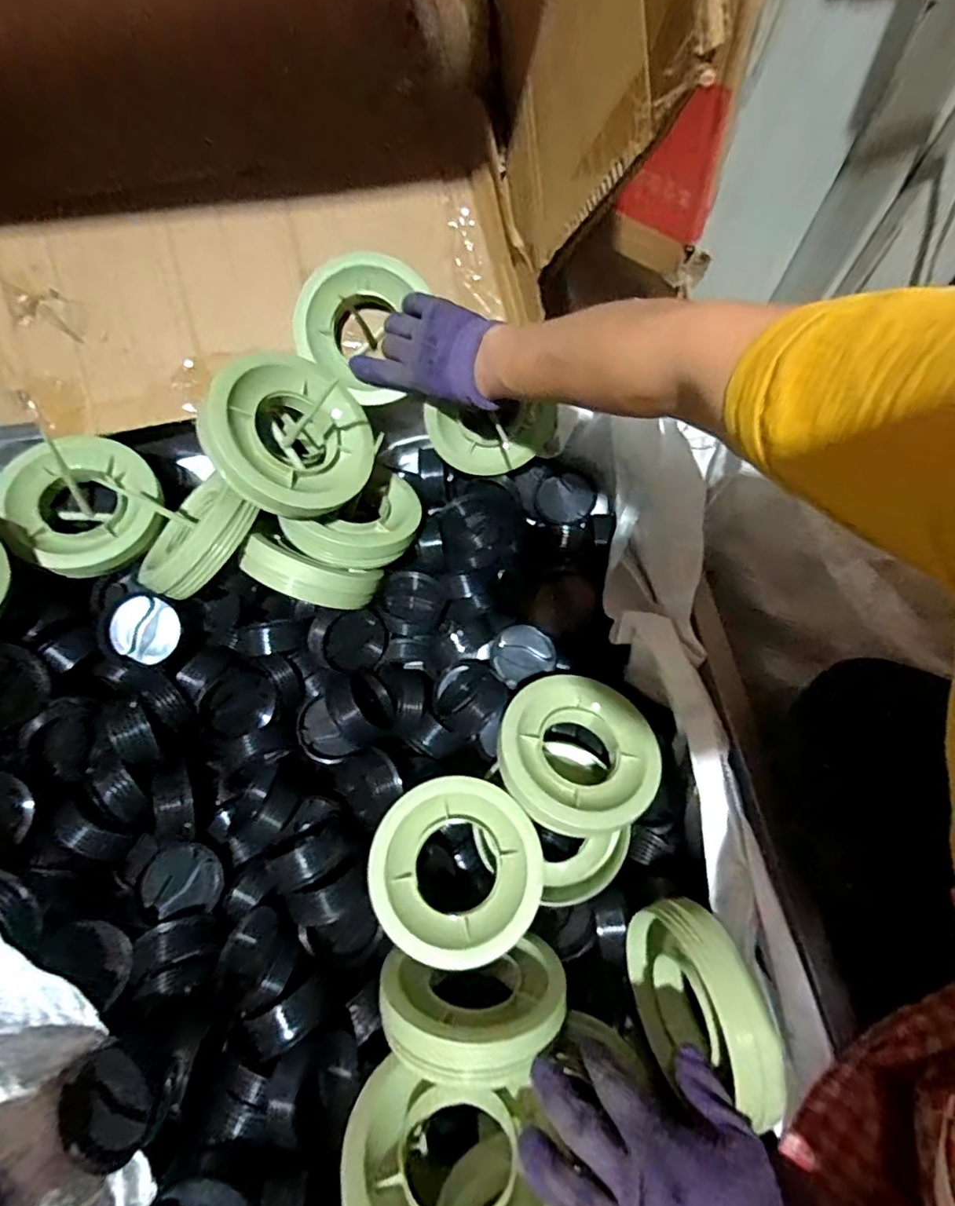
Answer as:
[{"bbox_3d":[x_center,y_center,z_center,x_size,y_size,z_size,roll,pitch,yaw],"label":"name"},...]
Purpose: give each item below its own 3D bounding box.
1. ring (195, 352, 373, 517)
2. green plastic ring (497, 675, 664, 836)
[{"bbox_3d":[-0.156,-0.137,0.471,0.131,0.037,0.132,29,65,-28],"label":"ring"},{"bbox_3d":[0.085,0.130,0.482,0.130,0.030,0.130,6,52,-7],"label":"green plastic ring"}]

